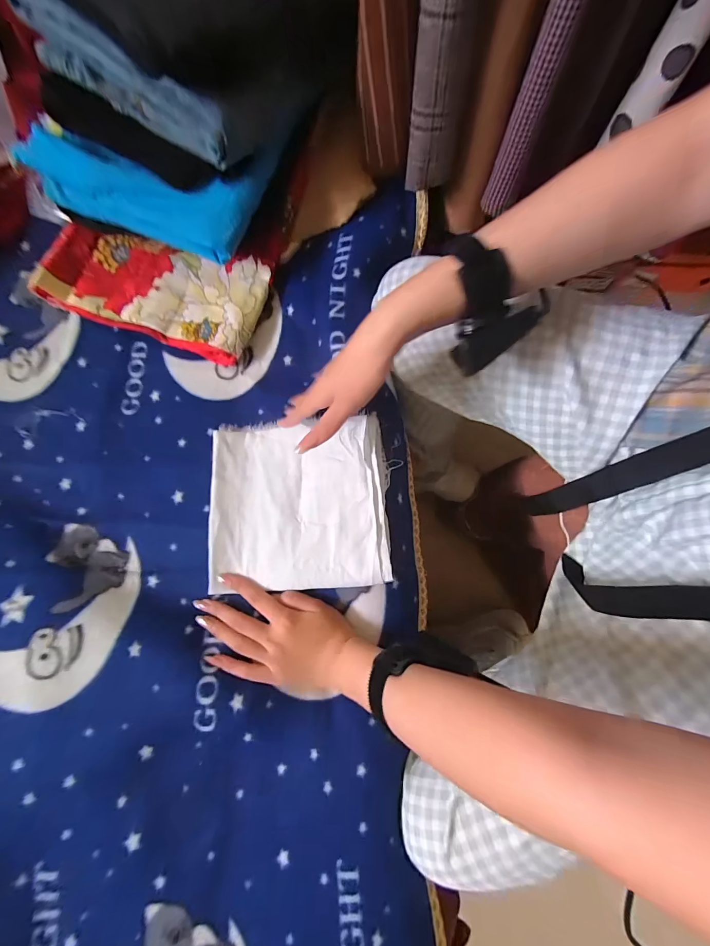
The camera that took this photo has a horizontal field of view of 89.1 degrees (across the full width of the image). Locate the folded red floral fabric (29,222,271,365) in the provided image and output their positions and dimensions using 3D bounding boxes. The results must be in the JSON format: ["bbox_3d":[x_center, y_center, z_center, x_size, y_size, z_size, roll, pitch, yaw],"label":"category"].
[{"bbox_3d":[-0.252,-0.244,0.474,0.269,0.050,0.144,18,75,4],"label":"folded red floral fabric"}]

